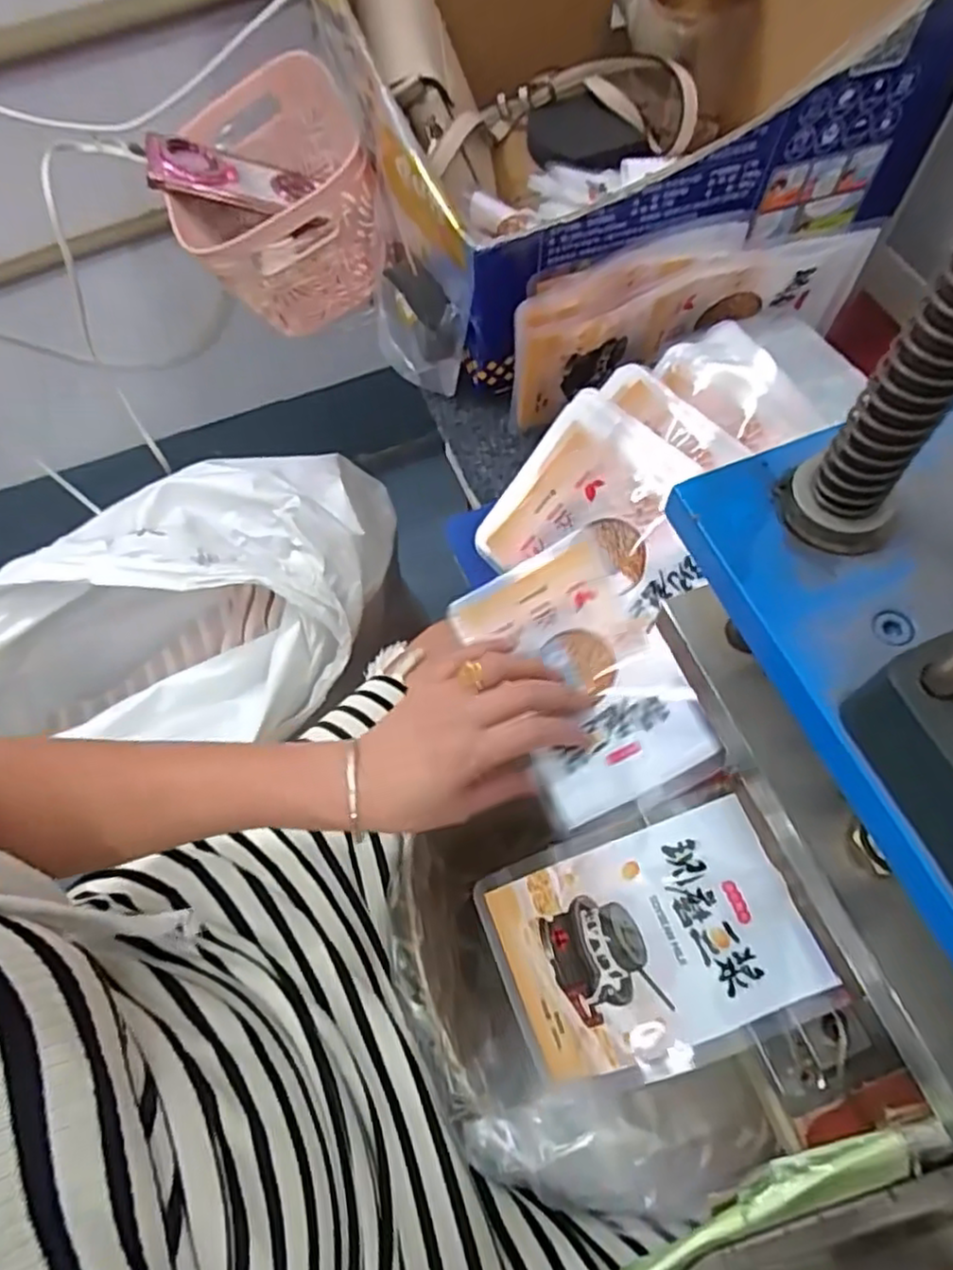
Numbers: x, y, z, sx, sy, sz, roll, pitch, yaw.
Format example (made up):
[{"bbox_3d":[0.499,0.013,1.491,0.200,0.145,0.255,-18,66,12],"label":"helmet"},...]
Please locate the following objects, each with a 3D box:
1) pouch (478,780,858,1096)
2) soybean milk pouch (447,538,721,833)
[{"bbox_3d":[0.081,0.150,0.334,0.151,0.023,0.107,-26,67,11],"label":"pouch"},{"bbox_3d":[0.064,0.023,0.412,0.102,0.011,0.159,-29,68,3],"label":"soybean milk pouch"}]

